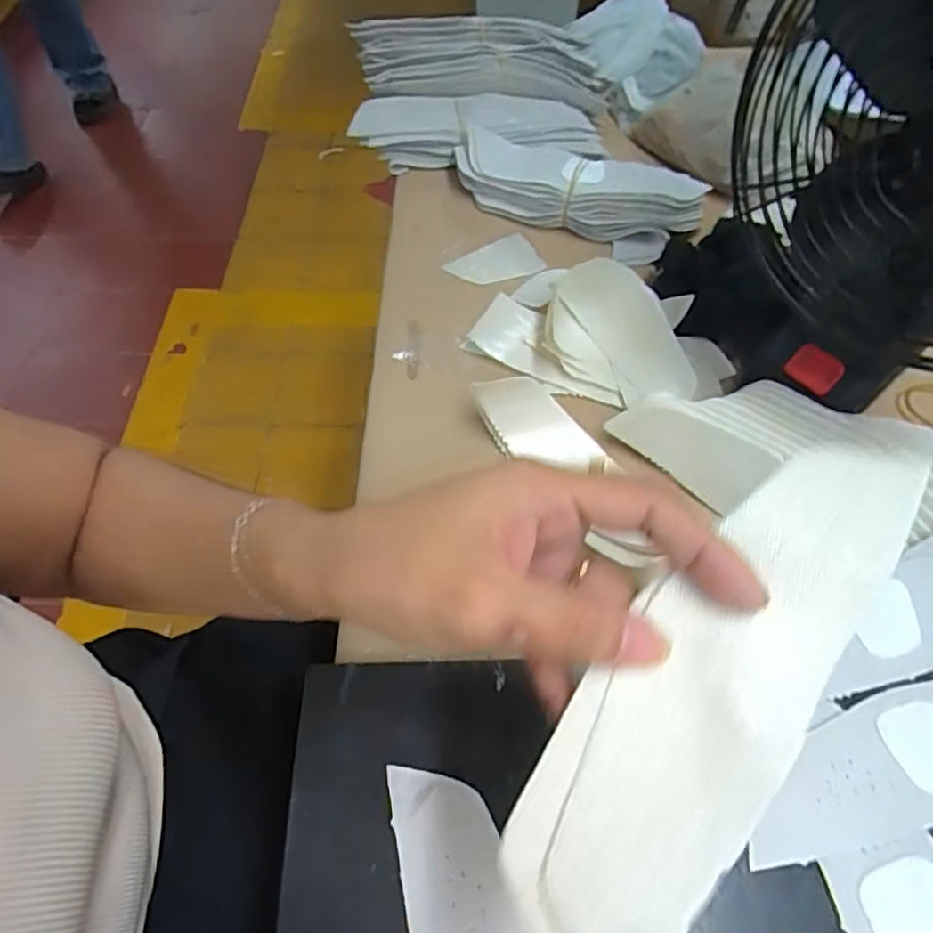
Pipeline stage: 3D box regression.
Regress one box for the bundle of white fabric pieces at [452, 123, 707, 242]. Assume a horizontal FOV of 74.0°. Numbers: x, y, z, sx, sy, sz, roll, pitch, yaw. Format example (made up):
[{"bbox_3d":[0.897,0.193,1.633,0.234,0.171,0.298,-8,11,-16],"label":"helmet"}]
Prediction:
[{"bbox_3d":[0.089,-0.237,0.523,0.210,0.040,0.070,23,63,13],"label":"bundle of white fabric pieces"}]

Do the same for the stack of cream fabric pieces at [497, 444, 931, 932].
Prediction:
[{"bbox_3d":[0.074,0.064,0.185,0.055,0.015,0.178,36,83,20],"label":"stack of cream fabric pieces"}]

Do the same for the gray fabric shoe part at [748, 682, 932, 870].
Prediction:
[{"bbox_3d":[0.222,0.139,0.300,0.191,0.004,0.054,-14,64,-6],"label":"gray fabric shoe part"}]

